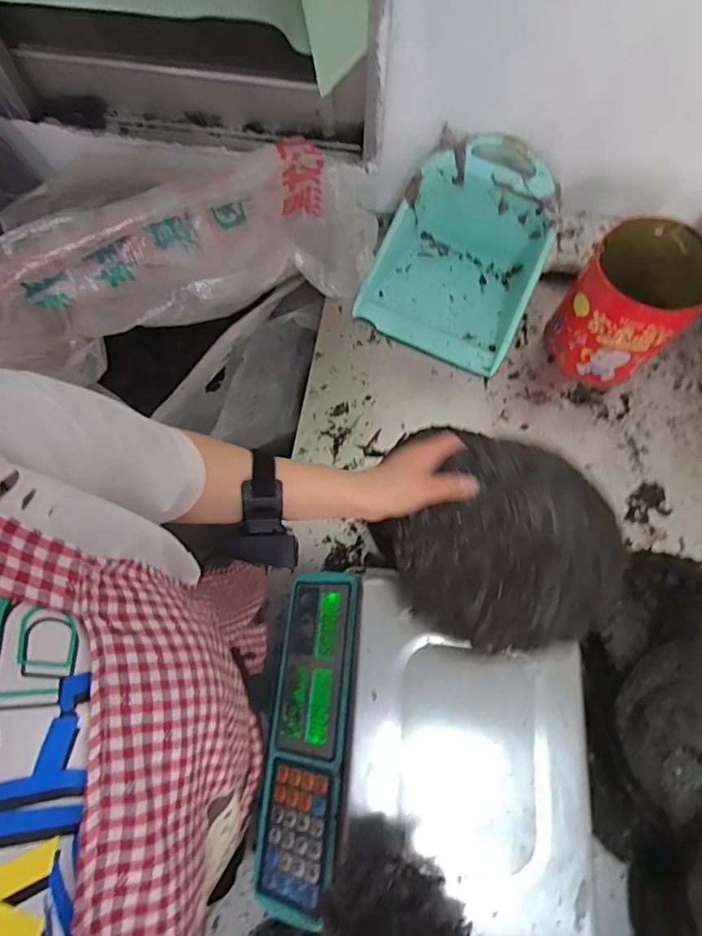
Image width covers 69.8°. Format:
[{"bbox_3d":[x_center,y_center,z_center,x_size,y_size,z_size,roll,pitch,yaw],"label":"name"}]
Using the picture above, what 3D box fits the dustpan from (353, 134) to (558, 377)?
[{"bbox_3d":[0.173,-0.338,0.798,0.250,0.163,0.273,25,72,8],"label":"dustpan"}]

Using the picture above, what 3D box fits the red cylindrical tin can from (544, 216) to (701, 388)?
[{"bbox_3d":[0.406,-0.236,0.748,0.167,0.179,0.150,-38,74,-13],"label":"red cylindrical tin can"}]

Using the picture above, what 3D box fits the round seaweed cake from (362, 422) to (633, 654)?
[{"bbox_3d":[0.136,0.070,0.471,0.208,0.014,0.189,20,80,22],"label":"round seaweed cake"}]

